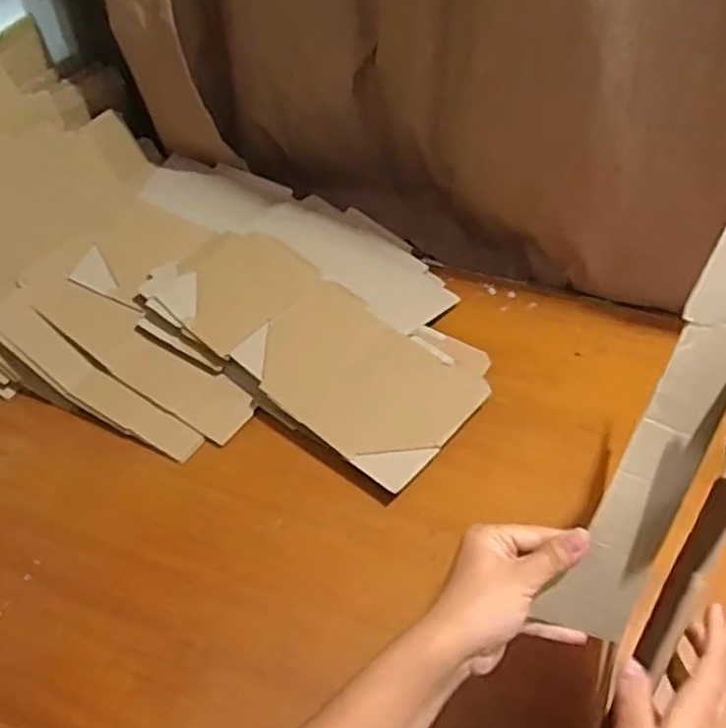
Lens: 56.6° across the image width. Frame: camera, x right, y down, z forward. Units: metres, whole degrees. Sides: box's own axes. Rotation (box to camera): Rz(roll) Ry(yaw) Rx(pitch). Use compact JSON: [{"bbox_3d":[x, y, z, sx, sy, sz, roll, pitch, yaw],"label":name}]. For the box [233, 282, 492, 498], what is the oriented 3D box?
[{"bbox_3d":[-0.006,0.014,0.818,0.272,0.011,0.185,36,61,23],"label":"box"}]

